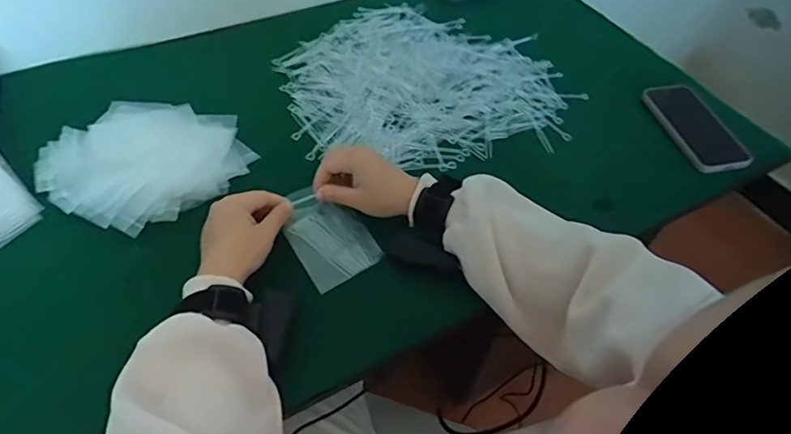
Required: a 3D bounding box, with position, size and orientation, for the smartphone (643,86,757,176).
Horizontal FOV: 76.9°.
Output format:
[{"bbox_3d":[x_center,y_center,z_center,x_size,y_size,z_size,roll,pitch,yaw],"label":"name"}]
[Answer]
[{"bbox_3d":[0.407,-0.127,0.679,0.089,0.014,0.161,-4,53,-7],"label":"smartphone"}]

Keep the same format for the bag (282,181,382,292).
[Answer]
[{"bbox_3d":[-0.074,0.017,0.539,0.077,0.015,0.111,-32,79,-7],"label":"bag"}]

